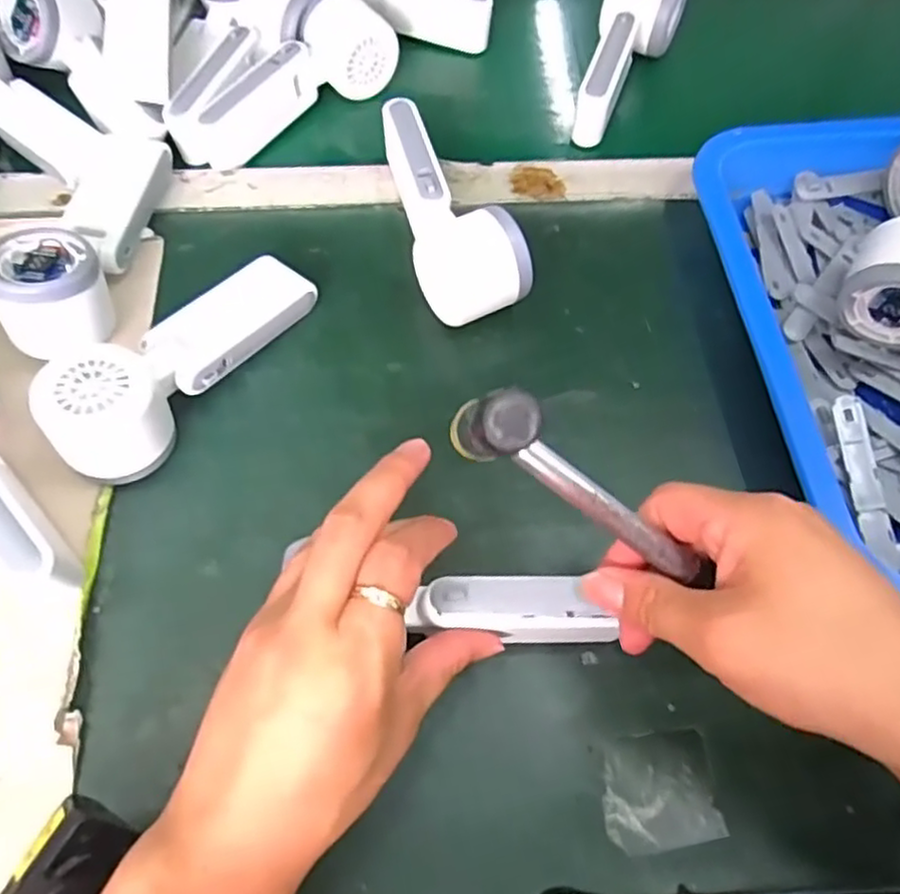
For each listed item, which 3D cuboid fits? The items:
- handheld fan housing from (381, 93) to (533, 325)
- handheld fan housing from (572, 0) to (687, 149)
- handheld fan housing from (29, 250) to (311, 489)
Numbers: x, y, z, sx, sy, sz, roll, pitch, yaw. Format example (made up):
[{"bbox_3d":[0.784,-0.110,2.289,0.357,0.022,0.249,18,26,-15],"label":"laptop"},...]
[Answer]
[{"bbox_3d":[0.001,-0.149,0.430,0.062,0.057,0.165,-12,62,-7],"label":"handheld fan housing"},{"bbox_3d":[0.131,-0.292,0.506,0.058,0.056,0.148,17,63,8],"label":"handheld fan housing"},{"bbox_3d":[-0.148,-0.054,0.381,0.056,0.055,0.162,29,65,14],"label":"handheld fan housing"}]

